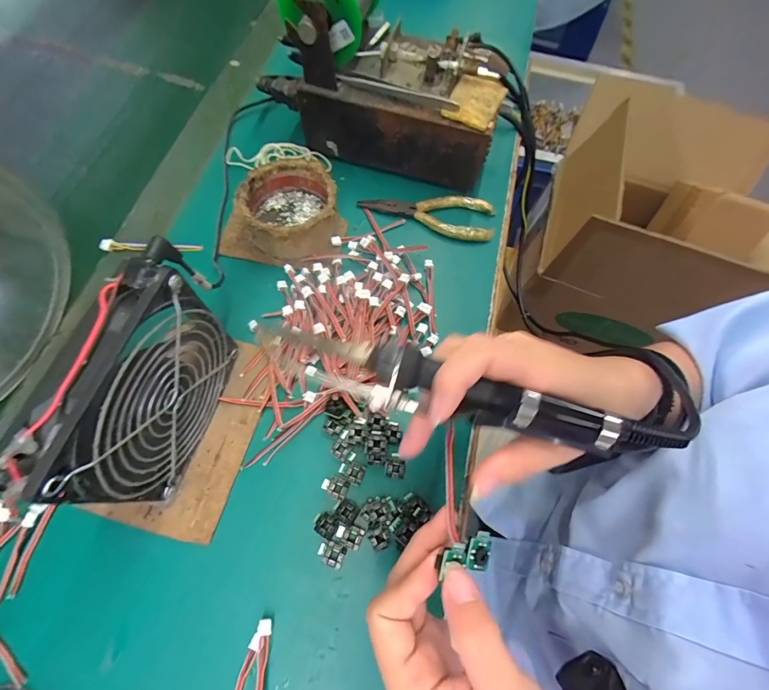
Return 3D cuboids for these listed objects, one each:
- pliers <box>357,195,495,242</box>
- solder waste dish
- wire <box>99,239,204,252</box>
[{"bbox_3d":[0.042,-0.131,0.363,0.129,0.011,0.046,11,68,0],"label":"pliers"},{"bbox_3d":[-0.085,-0.123,0.334,0.081,0.041,0.080,2,68,-4],"label":"solder waste dish"},{"bbox_3d":[-0.210,-0.090,0.334,0.084,0.008,0.010,-1,68,-3],"label":"wire"}]

